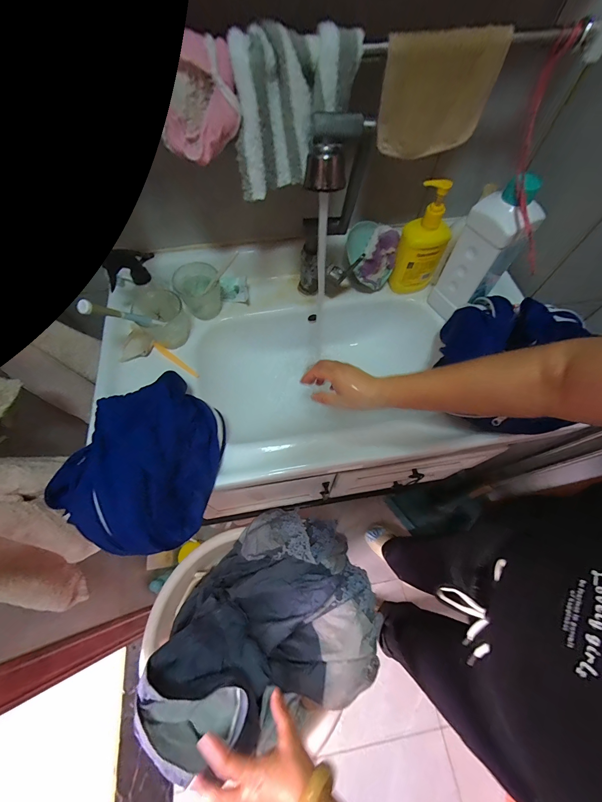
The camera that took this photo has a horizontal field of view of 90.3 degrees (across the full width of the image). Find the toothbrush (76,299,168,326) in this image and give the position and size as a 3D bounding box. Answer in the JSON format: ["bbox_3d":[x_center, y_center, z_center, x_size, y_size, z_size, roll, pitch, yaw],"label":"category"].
[{"bbox_3d":[-0.275,-0.135,0.477,0.017,0.156,0.017,31,103,14],"label":"toothbrush"}]

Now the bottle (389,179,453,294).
[{"bbox_3d":[0.227,-0.292,0.550,0.083,0.192,0.057,24,66,11],"label":"bottle"}]

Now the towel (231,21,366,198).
[{"bbox_3d":[-0.006,-0.344,0.366,0.147,0.151,0.045,-9,40,-9],"label":"towel"}]

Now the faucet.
[{"bbox_3d":[0.043,-0.269,0.476,0.080,0.304,0.110,-3,64,-2],"label":"faucet"}]

